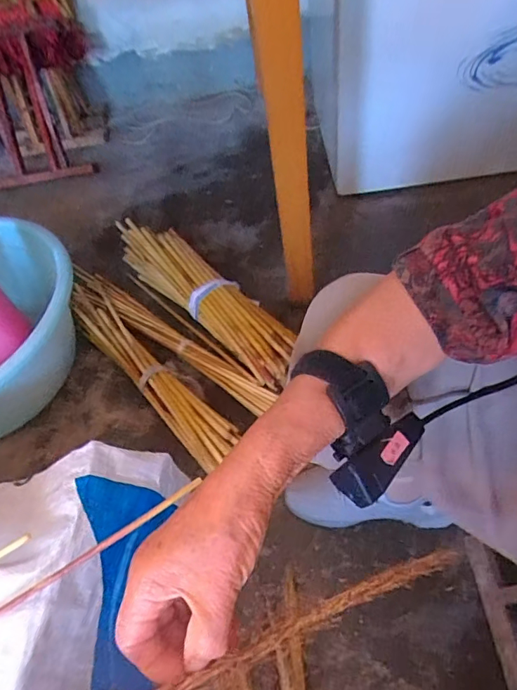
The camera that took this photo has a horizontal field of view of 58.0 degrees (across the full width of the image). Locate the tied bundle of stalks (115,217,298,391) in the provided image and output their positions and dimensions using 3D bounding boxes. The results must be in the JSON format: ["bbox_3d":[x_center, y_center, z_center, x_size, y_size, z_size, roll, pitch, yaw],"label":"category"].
[{"bbox_3d":[-0.110,-0.106,0.942,0.119,0.080,0.531,-38,57,-19],"label":"tied bundle of stalks"}]

